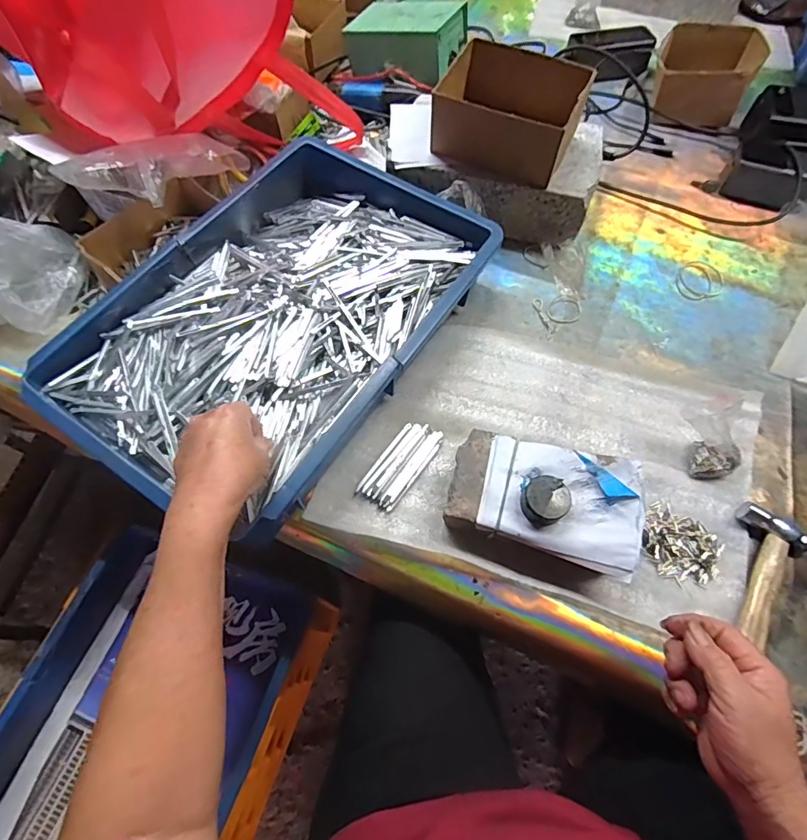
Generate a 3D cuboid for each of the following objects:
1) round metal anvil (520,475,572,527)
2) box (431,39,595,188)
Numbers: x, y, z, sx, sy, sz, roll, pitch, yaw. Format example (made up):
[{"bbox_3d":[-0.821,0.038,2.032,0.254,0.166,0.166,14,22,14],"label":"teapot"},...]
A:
[{"bbox_3d":[0.123,0.069,0.409,0.038,0.022,0.038,0,63,0],"label":"round metal anvil"},{"bbox_3d":[0.122,-0.353,0.544,0.144,0.069,0.116,24,66,12],"label":"box"}]

